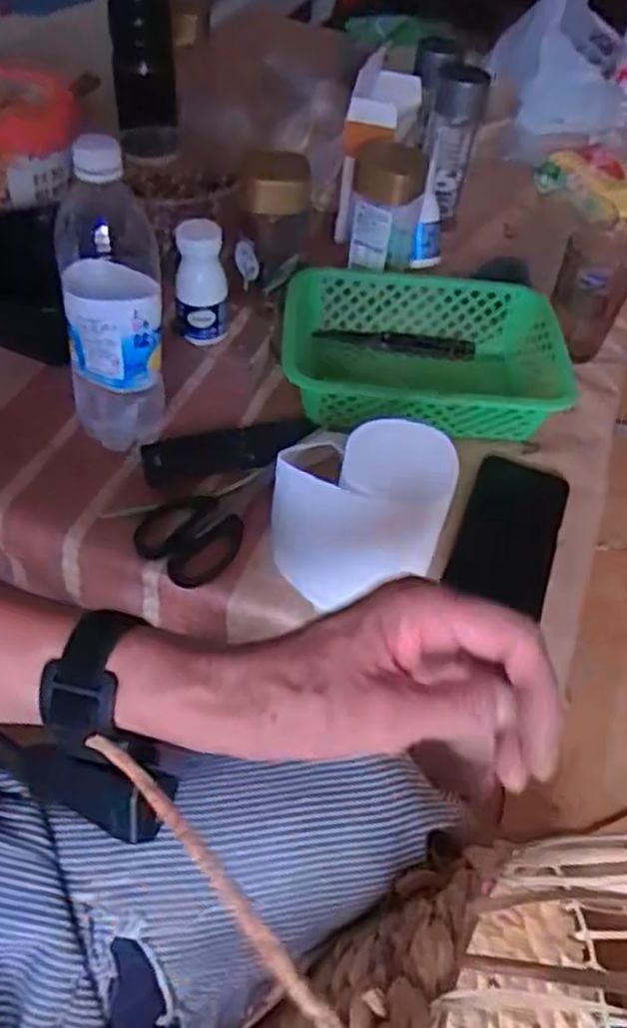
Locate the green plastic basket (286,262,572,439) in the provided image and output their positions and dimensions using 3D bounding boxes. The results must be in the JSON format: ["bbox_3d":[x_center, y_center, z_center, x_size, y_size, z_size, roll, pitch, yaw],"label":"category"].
[{"bbox_3d":[0.106,-0.141,0.727,0.247,0.069,0.175,3,49,-4],"label":"green plastic basket"}]

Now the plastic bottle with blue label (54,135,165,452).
[{"bbox_3d":[-0.153,-0.154,0.594,0.071,0.250,0.066,-8,50,-12],"label":"plastic bottle with blue label"}]

